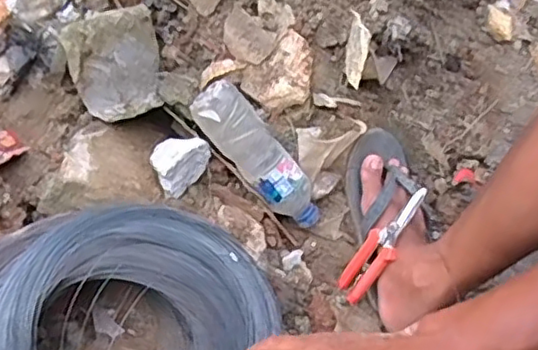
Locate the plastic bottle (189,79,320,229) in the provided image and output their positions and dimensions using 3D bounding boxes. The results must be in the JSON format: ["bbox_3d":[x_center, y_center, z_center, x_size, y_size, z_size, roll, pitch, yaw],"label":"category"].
[{"bbox_3d":[-0.008,-0.018,0.812,0.058,0.051,0.223,-47,113,-17],"label":"plastic bottle"}]

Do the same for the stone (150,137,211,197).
[{"bbox_3d":[-0.122,-0.021,0.838,0.067,0.039,0.075,38,72,19],"label":"stone"}]

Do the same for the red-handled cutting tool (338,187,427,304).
[{"bbox_3d":[0.147,0.089,0.832,0.045,0.021,0.175,40,110,20],"label":"red-handled cutting tool"}]

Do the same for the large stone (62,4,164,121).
[{"bbox_3d":[-0.197,-0.154,0.804,0.113,0.120,0.126,-12,64,-2],"label":"large stone"}]

